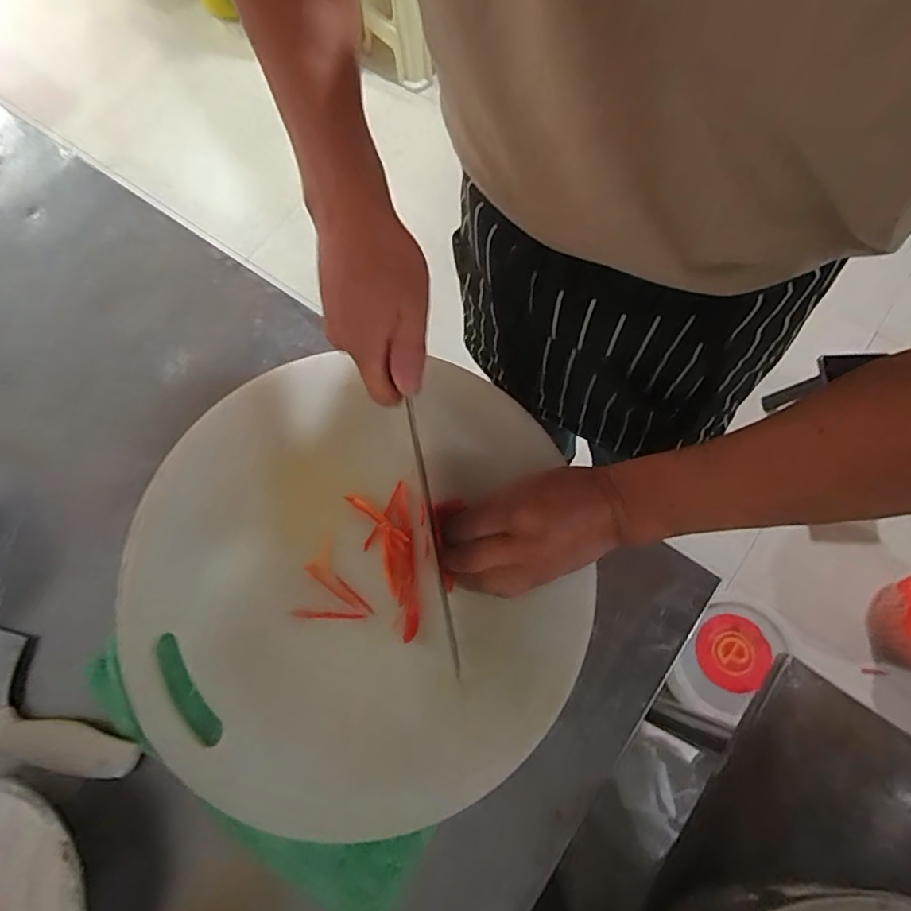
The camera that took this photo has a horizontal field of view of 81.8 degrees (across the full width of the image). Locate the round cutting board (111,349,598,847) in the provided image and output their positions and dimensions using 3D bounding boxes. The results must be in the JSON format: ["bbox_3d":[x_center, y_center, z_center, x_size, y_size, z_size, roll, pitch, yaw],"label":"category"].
[{"bbox_3d":[-0.081,0.088,0.414,0.352,0.035,0.341,-1,68,1],"label":"round cutting board"}]

